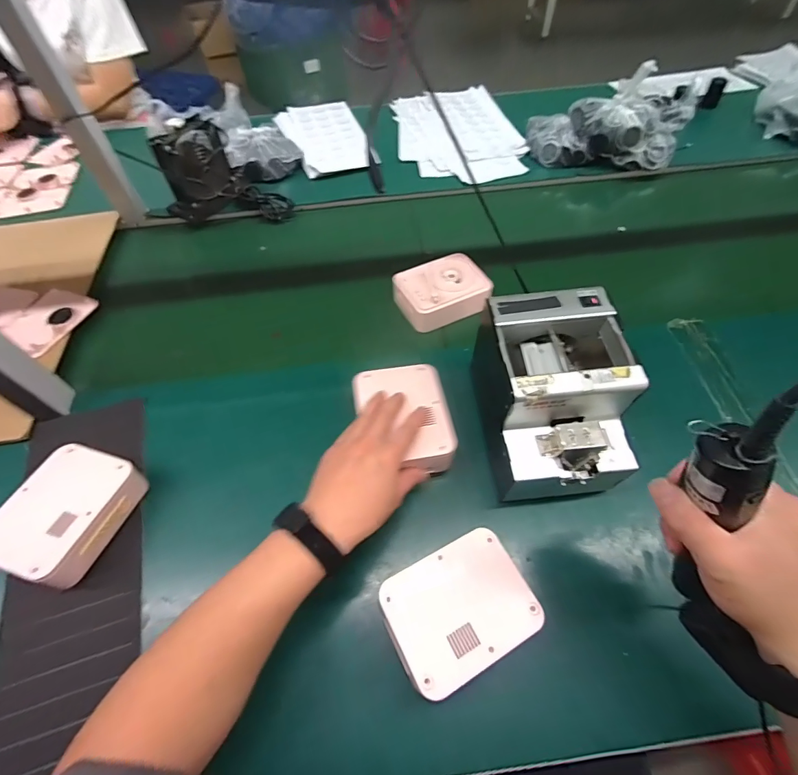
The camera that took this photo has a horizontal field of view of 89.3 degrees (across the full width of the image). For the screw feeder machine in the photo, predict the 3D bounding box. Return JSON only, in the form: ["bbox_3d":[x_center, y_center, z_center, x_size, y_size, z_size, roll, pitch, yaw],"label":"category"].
[{"bbox_3d":[0.164,0.007,0.425,0.121,0.124,0.173,-6,56,-1],"label":"screw feeder machine"}]

